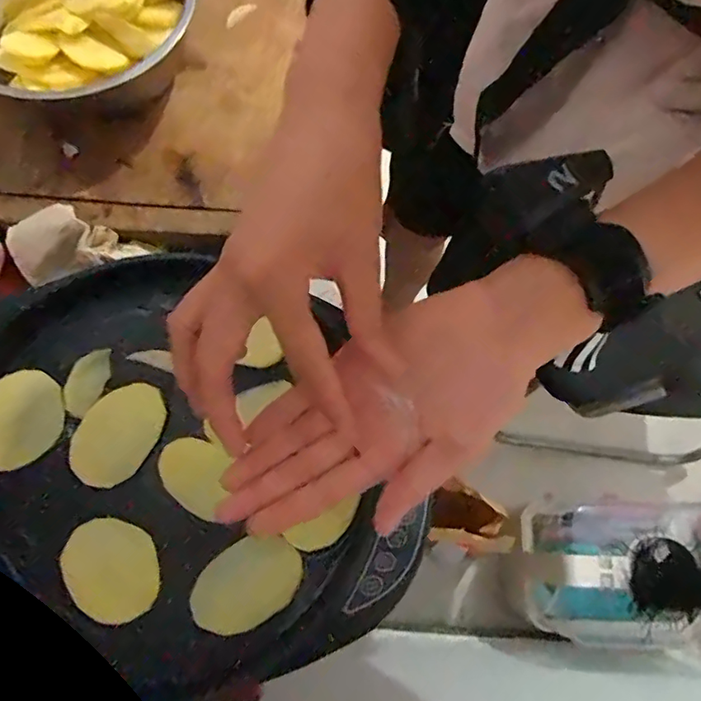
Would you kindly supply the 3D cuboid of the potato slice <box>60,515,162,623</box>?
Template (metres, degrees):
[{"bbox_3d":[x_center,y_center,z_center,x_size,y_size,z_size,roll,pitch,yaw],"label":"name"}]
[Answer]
[{"bbox_3d":[-0.170,0.155,0.380,0.057,0.004,0.073,-32,74,-11],"label":"potato slice"}]

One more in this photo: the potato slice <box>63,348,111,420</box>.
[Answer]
[{"bbox_3d":[-0.212,0.024,0.430,0.032,0.011,0.058,10,71,2],"label":"potato slice"}]

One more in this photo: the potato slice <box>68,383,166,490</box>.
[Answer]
[{"bbox_3d":[-0.178,0.062,0.410,0.053,0.008,0.081,31,73,9],"label":"potato slice"}]

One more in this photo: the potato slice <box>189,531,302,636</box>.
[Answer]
[{"bbox_3d":[-0.076,0.169,0.387,0.077,0.004,0.055,-33,75,-12],"label":"potato slice"}]

